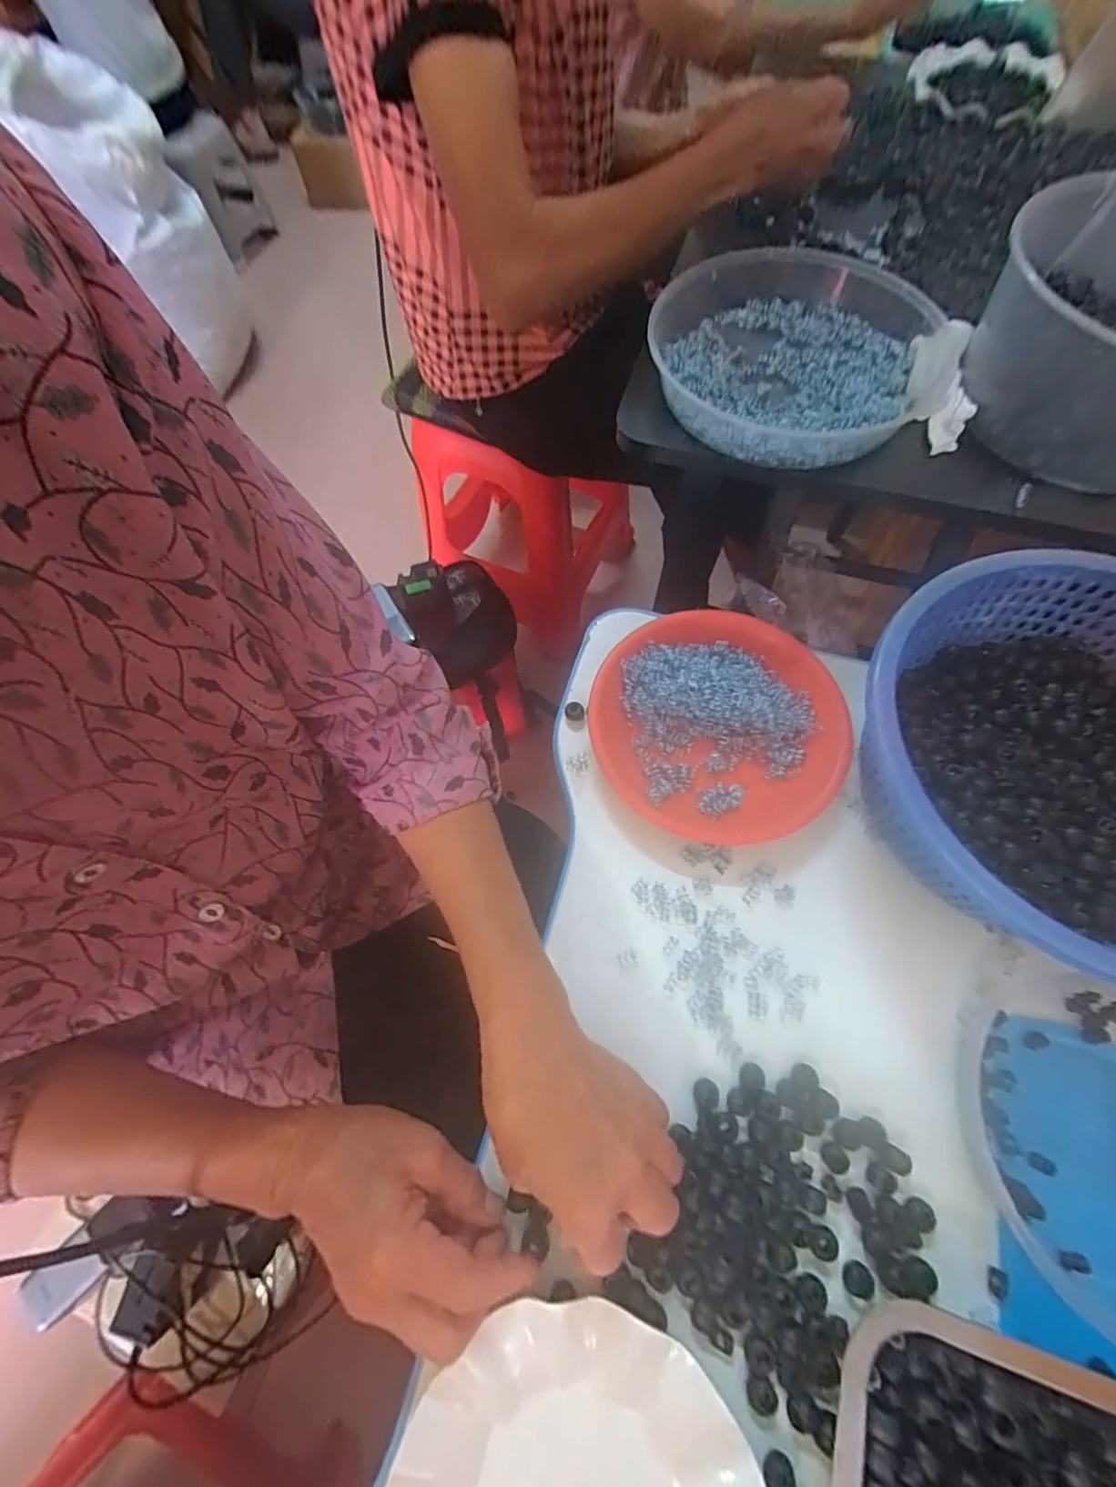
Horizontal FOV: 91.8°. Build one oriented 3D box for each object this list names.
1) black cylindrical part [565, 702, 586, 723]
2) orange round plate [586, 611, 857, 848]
[{"bbox_3d":[0.014,-0.026,0.444,0.016,0.009,0.014,16,68,9],"label":"black cylindrical part"},{"bbox_3d":[0.125,-0.018,0.421,0.187,0.033,0.186,-1,66,2],"label":"orange round plate"}]

